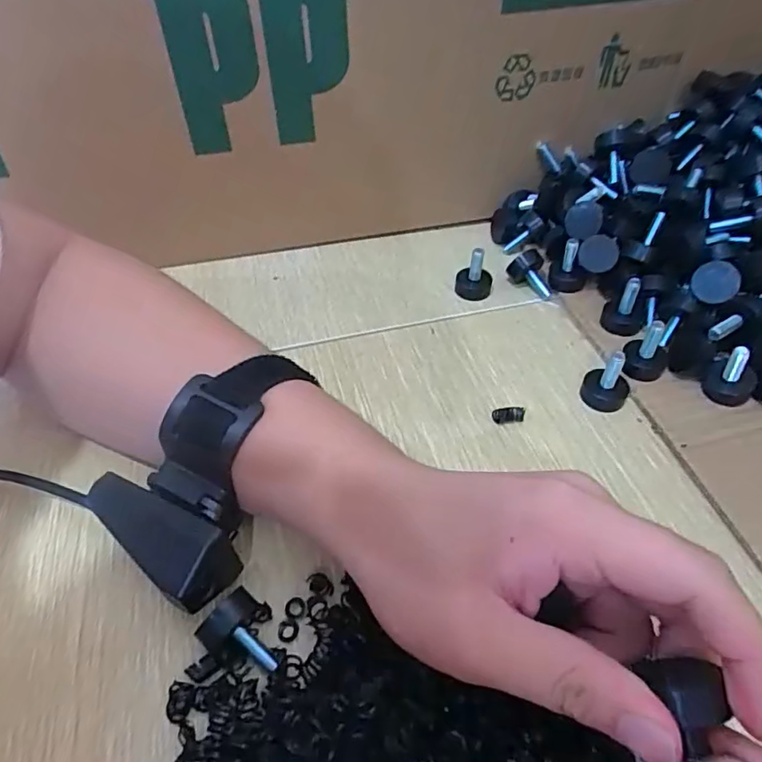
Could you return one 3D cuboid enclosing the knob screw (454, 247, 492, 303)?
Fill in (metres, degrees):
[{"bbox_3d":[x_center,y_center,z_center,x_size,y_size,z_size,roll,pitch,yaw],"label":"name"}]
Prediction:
[{"bbox_3d":[0.064,-0.074,0.377,0.025,0.035,0.021,6,47,7],"label":"knob screw"}]

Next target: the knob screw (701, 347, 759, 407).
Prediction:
[{"bbox_3d":[0.194,-0.005,0.305,0.024,0.035,0.022,35,56,29],"label":"knob screw"}]

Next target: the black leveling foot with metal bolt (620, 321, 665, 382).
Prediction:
[{"bbox_3d":[0.151,-0.018,0.317,0.024,0.034,0.020,26,52,23],"label":"black leveling foot with metal bolt"}]

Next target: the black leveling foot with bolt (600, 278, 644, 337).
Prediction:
[{"bbox_3d":[0.151,-0.044,0.345,0.023,0.036,0.022,18,49,17],"label":"black leveling foot with bolt"}]

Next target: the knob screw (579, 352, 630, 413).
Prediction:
[{"bbox_3d":[0.126,-0.002,0.308,0.024,0.030,0.020,29,54,25],"label":"knob screw"}]

